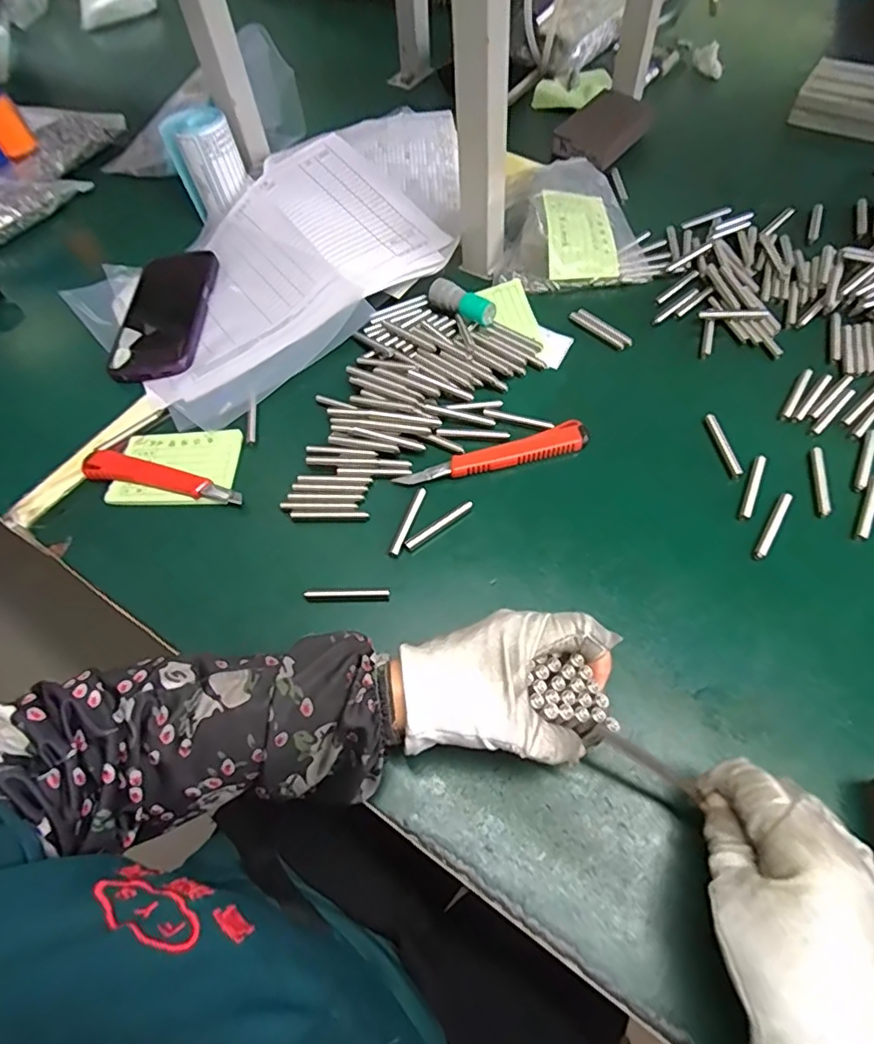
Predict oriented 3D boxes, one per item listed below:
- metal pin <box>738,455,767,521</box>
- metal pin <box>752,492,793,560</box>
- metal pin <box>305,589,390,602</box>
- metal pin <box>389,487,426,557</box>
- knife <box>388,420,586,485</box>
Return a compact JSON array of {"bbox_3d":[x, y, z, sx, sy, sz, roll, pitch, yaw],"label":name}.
[{"bbox_3d":[0.228,-0.026,0.409,0.007,0.004,0.057,22,63,16],"label":"metal pin"},{"bbox_3d":[0.234,0.002,0.393,0.008,0.005,0.060,30,66,20],"label":"metal pin"},{"bbox_3d":[-0.062,0.051,0.391,0.058,0.008,0.008,-1,59,4],"label":"metal pin"},{"bbox_3d":[-0.021,-0.001,0.413,0.007,0.004,0.059,16,61,13],"label":"metal pin"},{"bbox_3d":[0.044,-0.051,0.436,0.147,0.008,0.024,-14,59,-4],"label":"knife"}]

